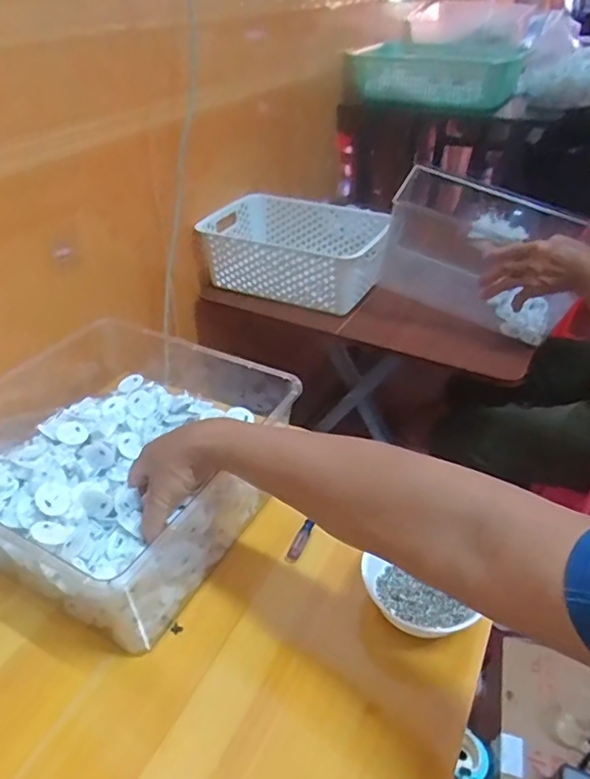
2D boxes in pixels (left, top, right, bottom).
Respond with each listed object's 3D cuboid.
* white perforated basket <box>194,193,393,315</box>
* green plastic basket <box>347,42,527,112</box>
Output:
[{"bbox_3d":[0.010,-0.248,0.989,0.318,0.105,0.209,17,40,21],"label":"white perforated basket"},{"bbox_3d":[0.300,-0.708,1.256,0.372,0.116,0.134,19,41,23],"label":"green plastic basket"}]

